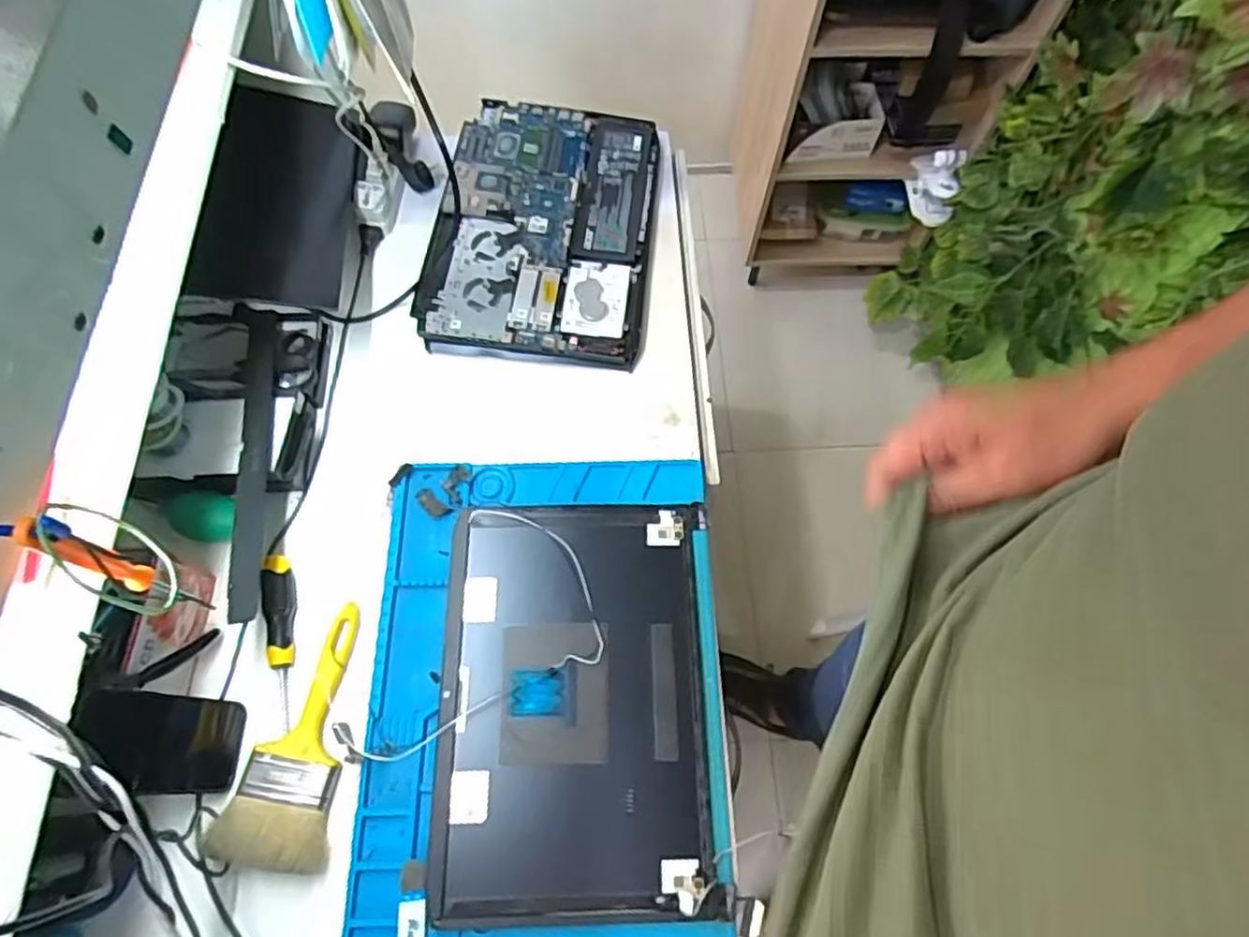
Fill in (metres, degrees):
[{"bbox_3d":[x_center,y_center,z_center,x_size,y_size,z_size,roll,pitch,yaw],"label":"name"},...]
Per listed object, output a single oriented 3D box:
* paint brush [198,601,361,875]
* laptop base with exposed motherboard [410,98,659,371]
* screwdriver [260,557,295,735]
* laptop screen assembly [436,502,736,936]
[{"bbox_3d":[-0.273,0.228,0.607,0.084,0.033,0.214,11,66,6],"label":"paint brush"},{"bbox_3d":[-0.099,-0.298,0.844,0.255,0.027,0.369,5,66,3],"label":"laptop base with exposed motherboard"},{"bbox_3d":[-0.321,0.153,0.636,0.022,0.032,0.158,-9,66,-4],"label":"screwdriver"},{"bbox_3d":[-0.046,0.203,0.633,0.238,0.013,0.352,-2,66,0],"label":"laptop screen assembly"}]

